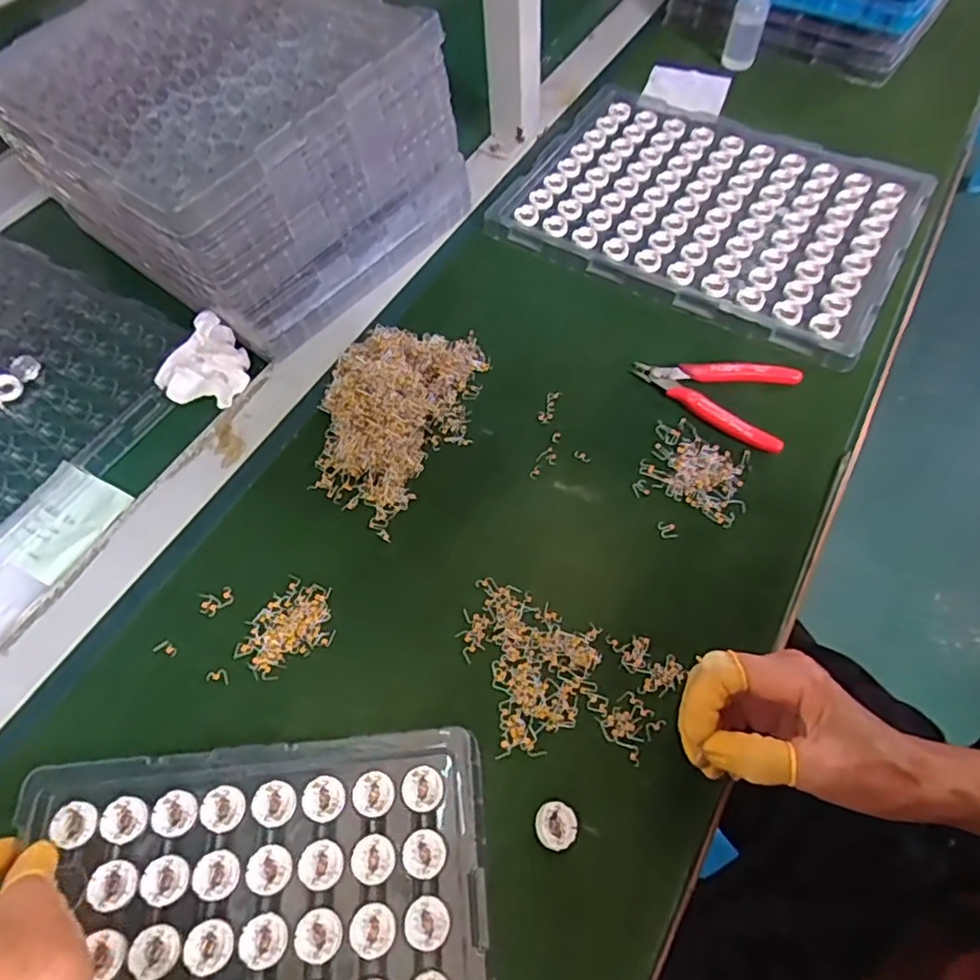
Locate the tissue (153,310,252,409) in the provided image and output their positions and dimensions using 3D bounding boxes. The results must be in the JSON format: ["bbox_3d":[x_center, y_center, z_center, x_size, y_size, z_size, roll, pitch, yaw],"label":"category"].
[{"bbox_3d":[-0.233,-0.099,0.511,0.066,0.035,0.077,31,66,21],"label":"tissue"}]

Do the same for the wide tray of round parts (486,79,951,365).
[{"bbox_3d":[0.204,-0.274,0.593,0.353,0.026,0.262,27,65,19],"label":"wide tray of round parts"}]

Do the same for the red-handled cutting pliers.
[{"bbox_3d":[0.174,-0.081,0.487,0.119,0.013,0.081,21,63,17],"label":"red-handled cutting pliers"}]

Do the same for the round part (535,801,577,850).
[{"bbox_3d":[0.037,0.186,0.346,0.022,0.008,0.023,-2,59,4],"label":"round part"}]

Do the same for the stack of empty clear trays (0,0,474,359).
[{"bbox_3d":[-0.243,-0.312,0.562,0.348,0.171,0.261,34,67,22],"label":"stack of empty clear trays"}]

